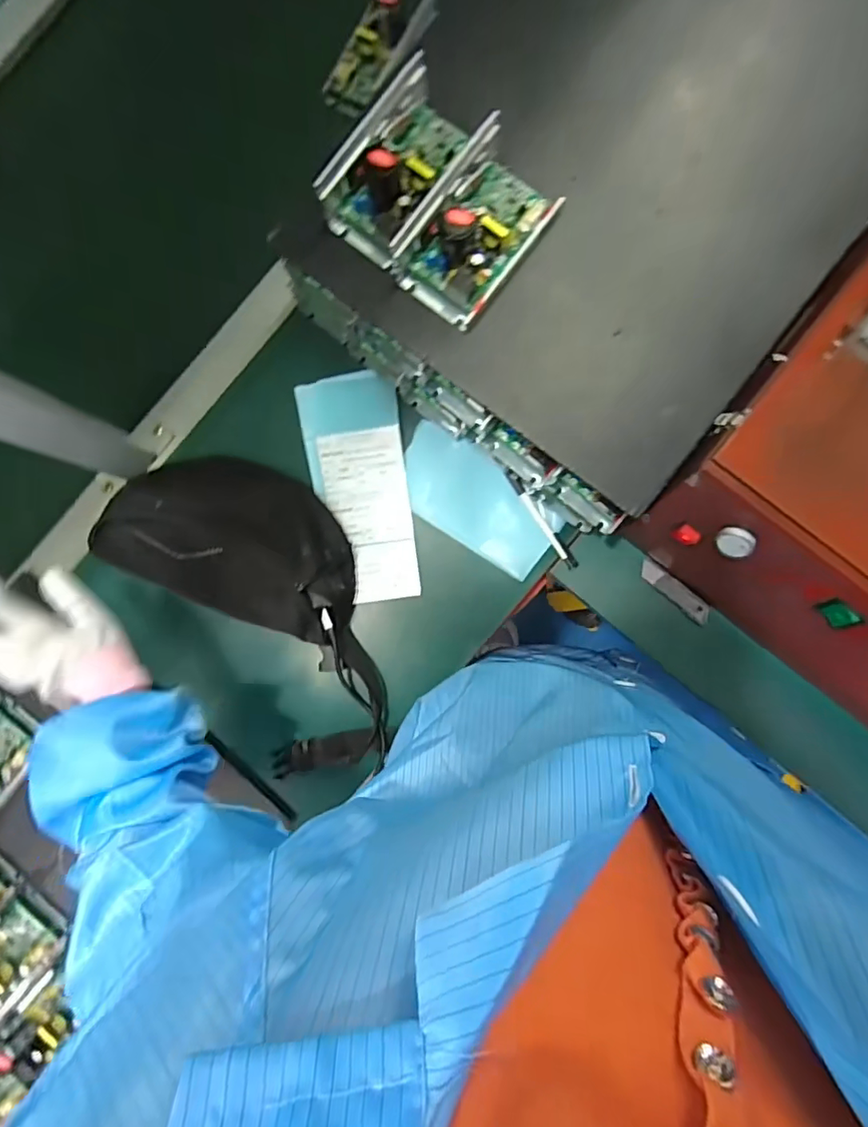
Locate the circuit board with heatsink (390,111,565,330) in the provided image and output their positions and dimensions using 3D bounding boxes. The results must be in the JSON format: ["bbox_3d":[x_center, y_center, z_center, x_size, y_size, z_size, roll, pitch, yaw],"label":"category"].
[{"bbox_3d":[0.036,-0.262,0.414,0.081,0.054,0.127,39,90,4],"label":"circuit board with heatsink"}]

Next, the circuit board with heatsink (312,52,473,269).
[{"bbox_3d":[-0.023,-0.312,0.417,0.076,0.052,0.129,36,90,4],"label":"circuit board with heatsink"}]

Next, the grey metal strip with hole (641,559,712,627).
[{"bbox_3d":[0.242,0.028,0.530,0.080,0.010,0.021,41,90,4],"label":"grey metal strip with hole"}]

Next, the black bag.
[{"bbox_3d":[-0.209,-0.028,0.540,0.276,0.058,0.155,18,89,4],"label":"black bag"}]

